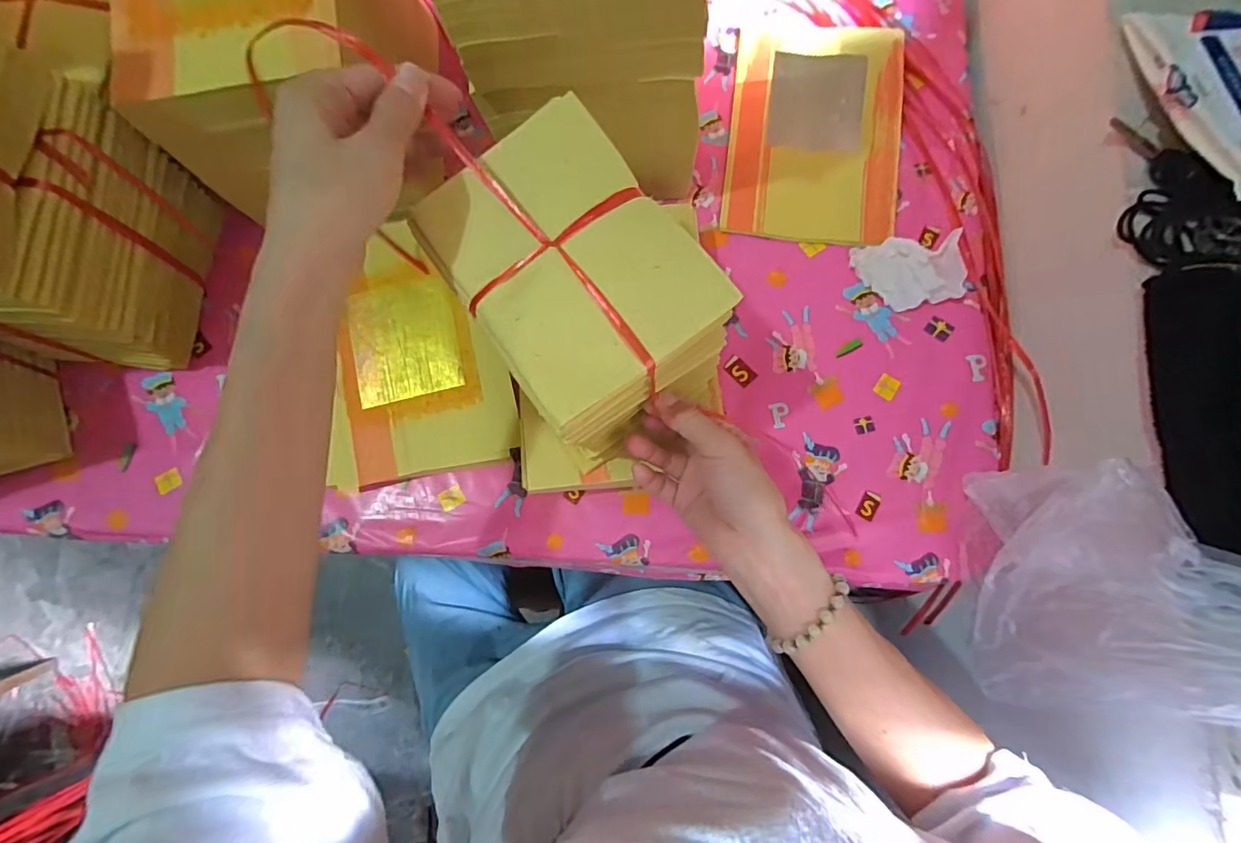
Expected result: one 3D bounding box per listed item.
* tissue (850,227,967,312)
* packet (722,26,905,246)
[{"bbox_3d":[0.264,-0.135,0.480,0.093,0.025,0.063,-9,79,-1],"label":"tissue"},{"bbox_3d":[0.190,-0.283,0.519,0.161,0.015,0.228,7,80,2],"label":"packet"}]

